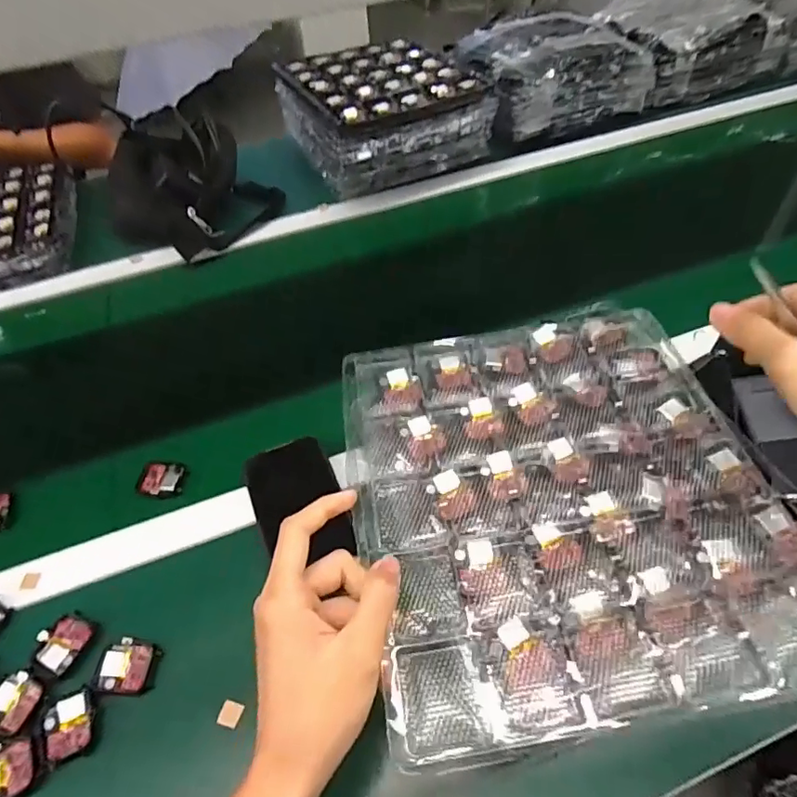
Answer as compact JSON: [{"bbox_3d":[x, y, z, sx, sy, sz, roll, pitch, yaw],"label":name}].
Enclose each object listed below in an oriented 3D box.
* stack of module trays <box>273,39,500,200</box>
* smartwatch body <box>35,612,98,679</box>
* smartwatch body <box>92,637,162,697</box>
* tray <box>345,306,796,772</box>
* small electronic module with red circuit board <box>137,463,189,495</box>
[{"bbox_3d":[-0.025,-0.461,0.859,0.267,0.117,0.256,-24,53,-15],"label":"stack of module trays"},{"bbox_3d":[-0.266,0.193,0.420,0.035,0.007,0.043,17,54,17],"label":"smartwatch body"},{"bbox_3d":[-0.210,0.207,0.408,0.043,0.005,0.037,1,51,6],"label":"smartwatch body"},{"bbox_3d":[0.119,0.056,0.382,0.291,0.033,0.305,-9,50,-3],"label":"tray"},{"bbox_3d":[-0.231,0.079,0.519,0.046,0.011,0.033,-4,50,1],"label":"small electronic module with red circuit board"}]

